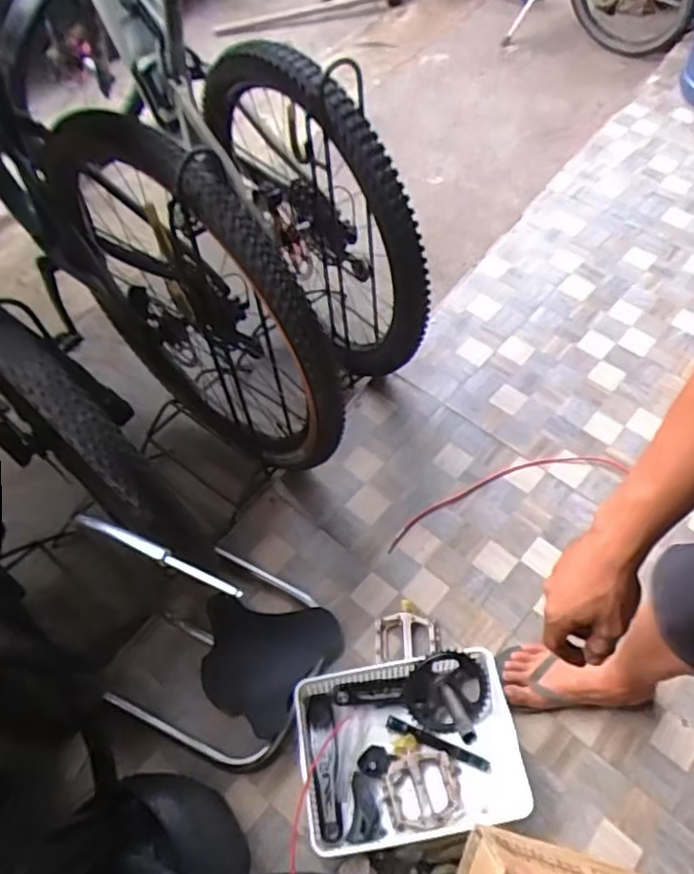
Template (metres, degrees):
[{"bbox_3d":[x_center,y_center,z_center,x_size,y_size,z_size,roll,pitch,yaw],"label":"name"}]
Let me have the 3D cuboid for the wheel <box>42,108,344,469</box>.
[{"bbox_3d":[-0.283,-0.211,1.194,0.688,0.743,0.112,38,65,26],"label":"wheel"}]

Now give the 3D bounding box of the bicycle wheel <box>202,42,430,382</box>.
[{"bbox_3d":[-0.062,-0.464,1.349,0.183,0.639,0.594,-33,59,-18],"label":"bicycle wheel"}]

